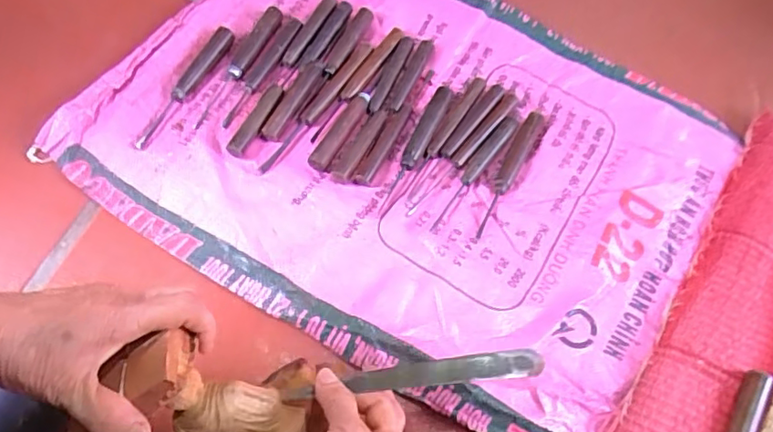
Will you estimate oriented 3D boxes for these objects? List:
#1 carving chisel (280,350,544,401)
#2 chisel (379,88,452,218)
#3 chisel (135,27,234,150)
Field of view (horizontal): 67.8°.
[{"bbox_3d":[0.022,0.122,0.434,0.198,0.015,0.020,-6,65,-4],"label":"carving chisel"},{"bbox_3d":[0.035,-0.077,0.644,0.021,0.014,0.173,23,66,8],"label":"chisel"},{"bbox_3d":[-0.229,-0.148,0.651,0.025,0.016,0.175,28,66,10],"label":"chisel"}]

